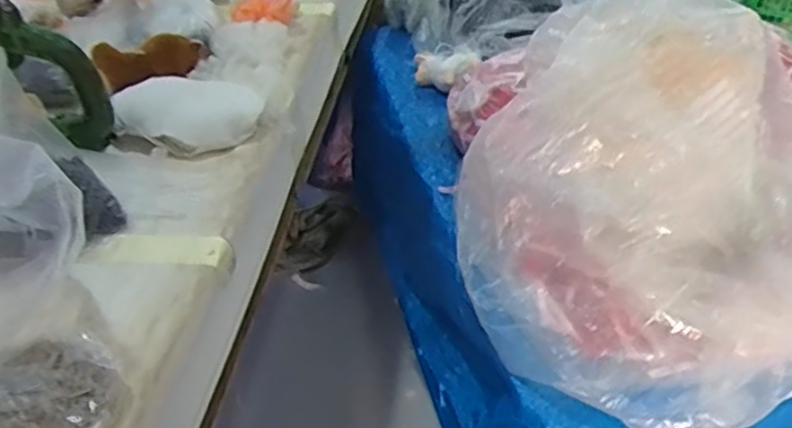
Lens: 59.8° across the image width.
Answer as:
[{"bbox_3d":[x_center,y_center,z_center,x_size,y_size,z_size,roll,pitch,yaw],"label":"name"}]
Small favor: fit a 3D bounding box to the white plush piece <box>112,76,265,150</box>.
[{"bbox_3d":[-0.267,-0.132,0.902,0.182,0.042,0.114,3,43,7],"label":"white plush piece"}]

